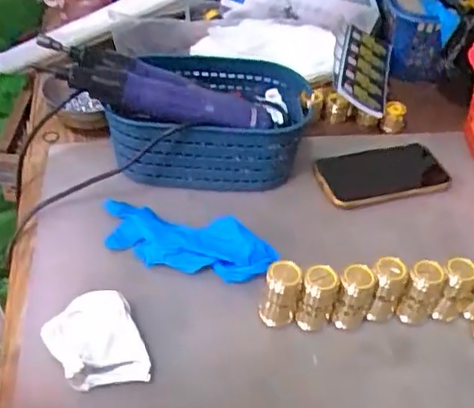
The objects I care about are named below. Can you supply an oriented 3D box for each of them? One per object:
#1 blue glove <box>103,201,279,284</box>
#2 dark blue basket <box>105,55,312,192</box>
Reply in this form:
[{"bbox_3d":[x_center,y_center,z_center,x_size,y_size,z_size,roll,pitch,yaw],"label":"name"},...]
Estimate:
[{"bbox_3d":[-0.054,0.039,0.608,0.179,0.023,0.064,12,46,8],"label":"blue glove"},{"bbox_3d":[-0.024,-0.095,0.690,0.226,0.086,0.136,0,45,-5],"label":"dark blue basket"}]

